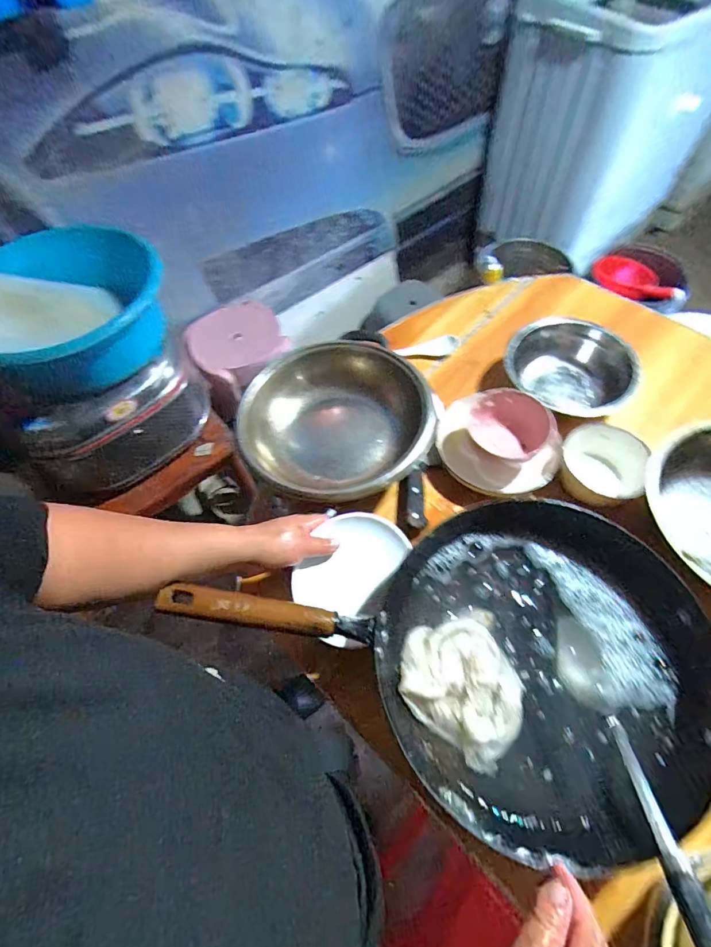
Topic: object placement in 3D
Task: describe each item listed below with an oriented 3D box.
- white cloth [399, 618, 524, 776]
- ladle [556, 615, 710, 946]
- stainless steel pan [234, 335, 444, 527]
[{"bbox_3d":[0.119,0.229,0.471,0.118,0.022,0.141,-40,67,-17],"label":"white cloth"},{"bbox_3d":[0.251,0.284,0.378,0.060,0.056,0.335,-1,31,2],"label":"ladle"},{"bbox_3d":[-0.027,-0.073,0.649,0.278,0.085,0.299,1,62,3],"label":"stainless steel pan"}]

